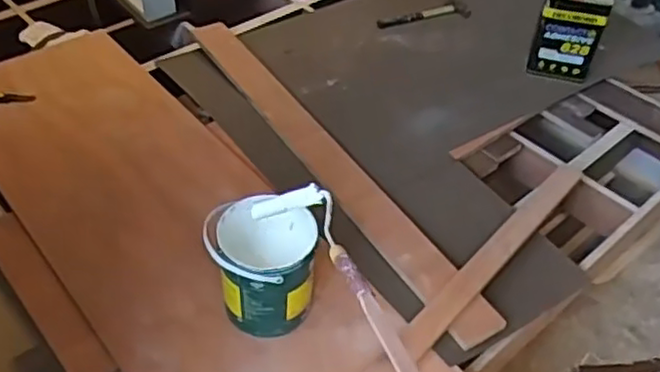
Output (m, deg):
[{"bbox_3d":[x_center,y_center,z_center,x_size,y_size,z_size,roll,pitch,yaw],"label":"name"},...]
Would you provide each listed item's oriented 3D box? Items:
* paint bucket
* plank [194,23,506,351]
[{"bbox_3d":[-0.113,0.141,1.198,0.182,0.174,0.194,2,44,-2],"label":"paint bucket"},{"bbox_3d":[-0.025,-0.089,1.592,0.125,0.034,1.174,-19,50,-27],"label":"plank"}]

